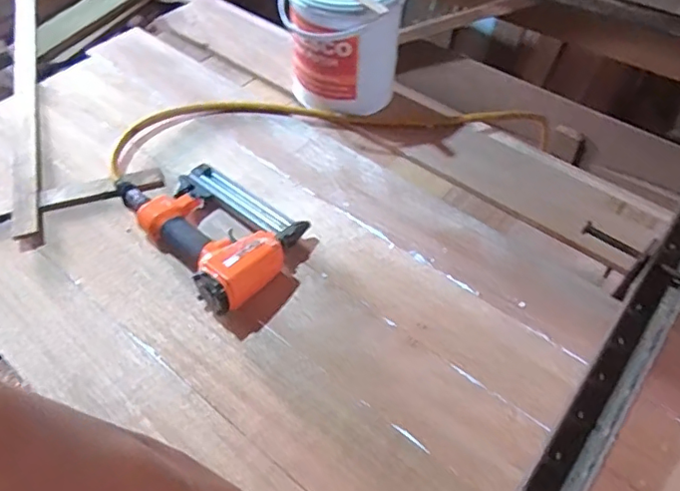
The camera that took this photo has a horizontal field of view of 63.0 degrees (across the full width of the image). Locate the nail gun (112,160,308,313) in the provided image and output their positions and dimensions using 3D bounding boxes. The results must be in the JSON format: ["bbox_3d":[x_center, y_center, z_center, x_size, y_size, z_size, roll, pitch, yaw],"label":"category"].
[{"bbox_3d":[-0.175,-0.043,0.757,0.161,0.059,0.269,-32,58,-26],"label":"nail gun"}]

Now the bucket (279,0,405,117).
[{"bbox_3d":[0.001,-0.333,0.899,0.180,0.219,0.169,2,50,-1],"label":"bucket"}]

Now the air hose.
[{"bbox_3d":[-0.005,-0.204,0.909,0.704,0.034,0.176,-5,50,-7],"label":"air hose"}]

